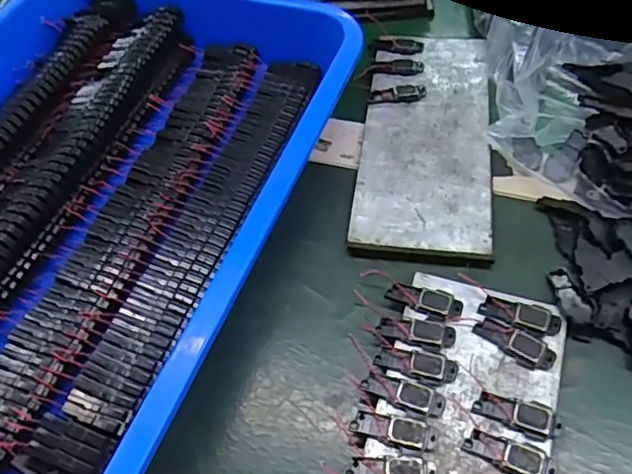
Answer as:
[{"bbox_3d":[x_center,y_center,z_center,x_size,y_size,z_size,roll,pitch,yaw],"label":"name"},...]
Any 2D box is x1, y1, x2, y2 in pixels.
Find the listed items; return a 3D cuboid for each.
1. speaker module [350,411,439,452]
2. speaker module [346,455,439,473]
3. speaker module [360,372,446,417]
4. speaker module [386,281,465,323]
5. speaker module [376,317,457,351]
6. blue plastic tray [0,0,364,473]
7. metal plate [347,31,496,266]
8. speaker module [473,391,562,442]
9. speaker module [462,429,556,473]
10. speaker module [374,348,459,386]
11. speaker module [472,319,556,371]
[{"bbox_3d":[0.036,0.088,0.273,0.039,0.005,0.013,10,55,12],"label":"speaker module"},{"bbox_3d":[0.033,0.103,0.262,0.039,0.004,0.014,4,54,7],"label":"speaker module"},{"bbox_3d":[0.041,0.074,0.282,0.039,0.005,0.013,17,56,16],"label":"speaker module"},{"bbox_3d":[0.056,0.033,0.312,0.038,0.006,0.016,20,57,18],"label":"speaker module"},{"bbox_3d":[0.051,0.048,0.300,0.038,0.004,0.015,6,54,8],"label":"speaker module"},{"bbox_3d":[-0.139,-0.038,0.359,0.262,0.048,0.377,15,56,15],"label":"blue plastic tray"},{"bbox_3d":[0.072,-0.069,0.386,0.080,0.006,0.196,5,54,8],"label":"metal plate"},{"bbox_3d":[0.093,0.081,0.274,0.038,0.005,0.016,18,57,17],"label":"speaker module"},{"bbox_3d":[0.085,0.096,0.263,0.038,0.005,0.016,21,58,19],"label":"speaker module"},{"bbox_3d":[0.049,0.062,0.291,0.039,0.004,0.014,11,55,12],"label":"speaker module"},{"bbox_3d":[0.099,0.052,0.296,0.039,0.004,0.015,32,62,25],"label":"speaker module"}]

